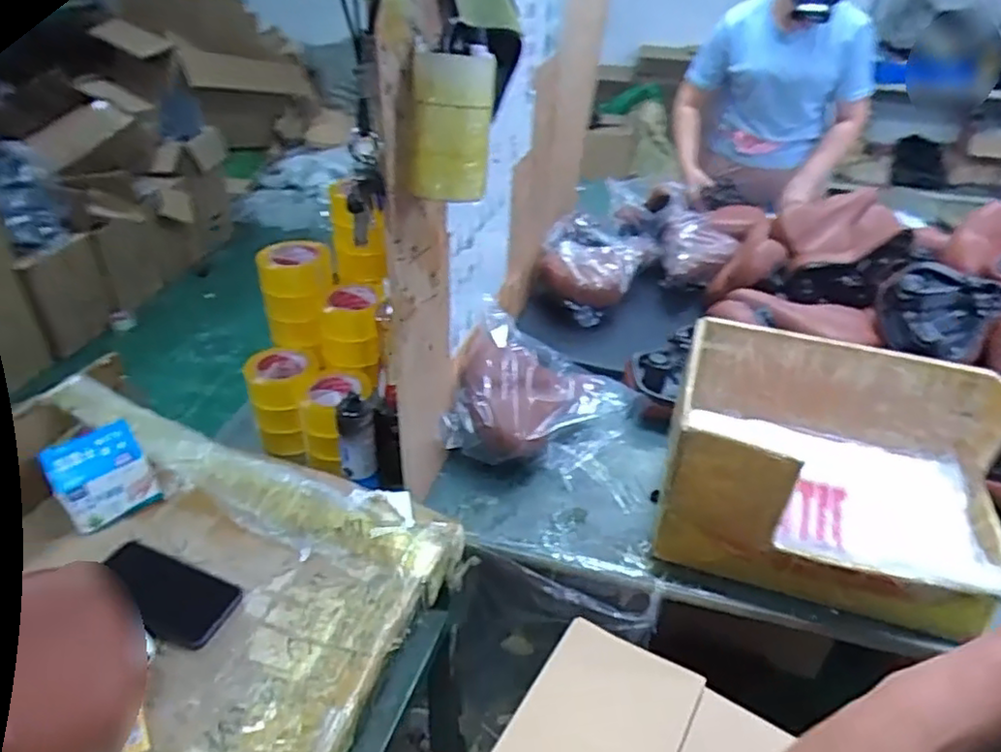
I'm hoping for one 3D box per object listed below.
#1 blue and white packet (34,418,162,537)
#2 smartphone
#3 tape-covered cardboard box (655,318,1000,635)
[{"bbox_3d":[-0.499,0.125,0.830,0.104,0.114,0.031,-25,7,-26],"label":"blue and white packet"},{"bbox_3d":[-0.384,0.246,0.754,0.165,0.006,0.082,21,39,12],"label":"smartphone"},{"bbox_3d":[0.456,0.122,0.906,0.421,0.208,0.319,12,37,12],"label":"tape-covered cardboard box"}]

